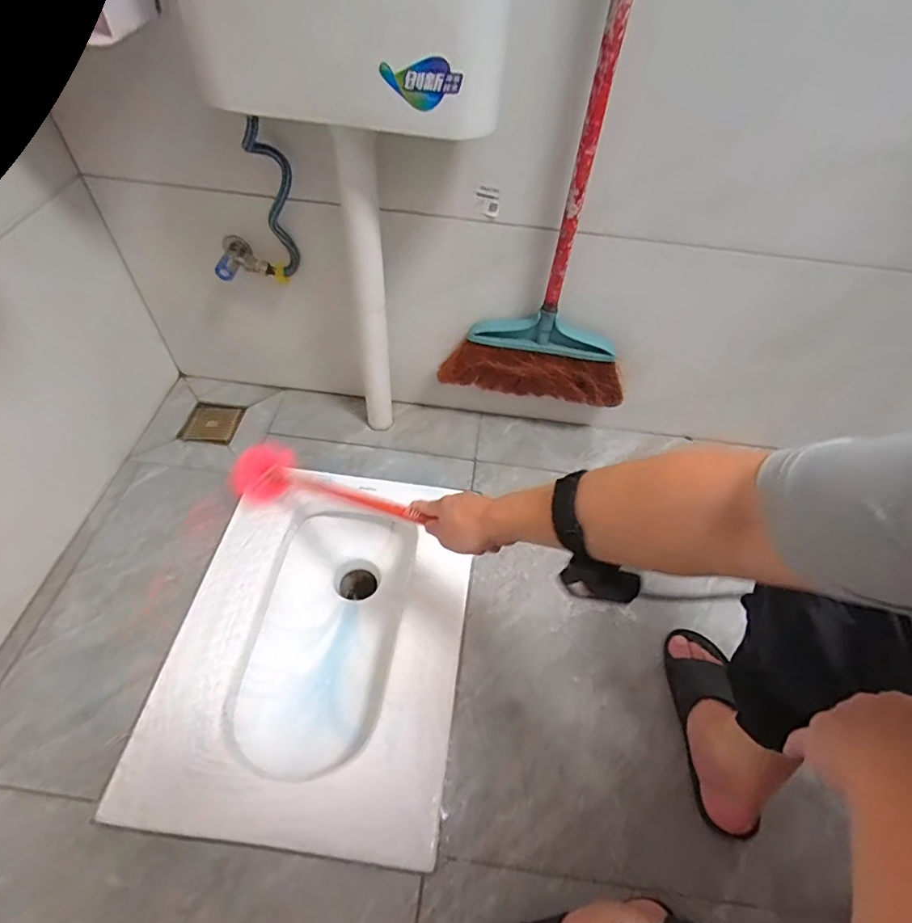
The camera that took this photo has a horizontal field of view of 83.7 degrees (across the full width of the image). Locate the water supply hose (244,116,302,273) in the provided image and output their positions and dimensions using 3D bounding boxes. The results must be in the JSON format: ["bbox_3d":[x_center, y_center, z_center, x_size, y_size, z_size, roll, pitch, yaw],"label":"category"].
[{"bbox_3d":[-0.247,-0.351,0.711,0.053,0.238,0.097,-14,56,-14],"label":"water supply hose"}]

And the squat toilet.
[{"bbox_3d":[-0.195,0.277,0.809,0.403,0.162,0.539,8,53,2],"label":"squat toilet"}]

